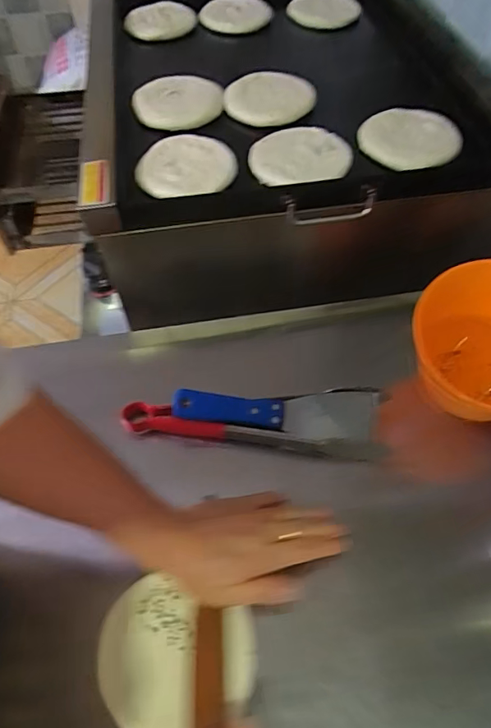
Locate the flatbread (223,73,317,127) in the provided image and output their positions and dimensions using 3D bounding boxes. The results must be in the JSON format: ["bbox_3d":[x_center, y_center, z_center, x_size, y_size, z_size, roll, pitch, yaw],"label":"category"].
[{"bbox_3d":[0.035,-0.392,0.711,0.129,0.014,0.129,0,55,0],"label":"flatbread"}]

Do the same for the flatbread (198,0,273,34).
[{"bbox_3d":[-0.020,-0.649,0.897,0.127,0.029,0.127,-7,56,-4],"label":"flatbread"}]

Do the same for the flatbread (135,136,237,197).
[{"bbox_3d":[-0.076,-0.261,0.627,0.124,0.010,0.124,-4,55,-2],"label":"flatbread"}]

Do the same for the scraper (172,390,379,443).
[{"bbox_3d":[0.034,0.053,0.522,0.219,0.029,0.050,1,55,1],"label":"scraper"}]

